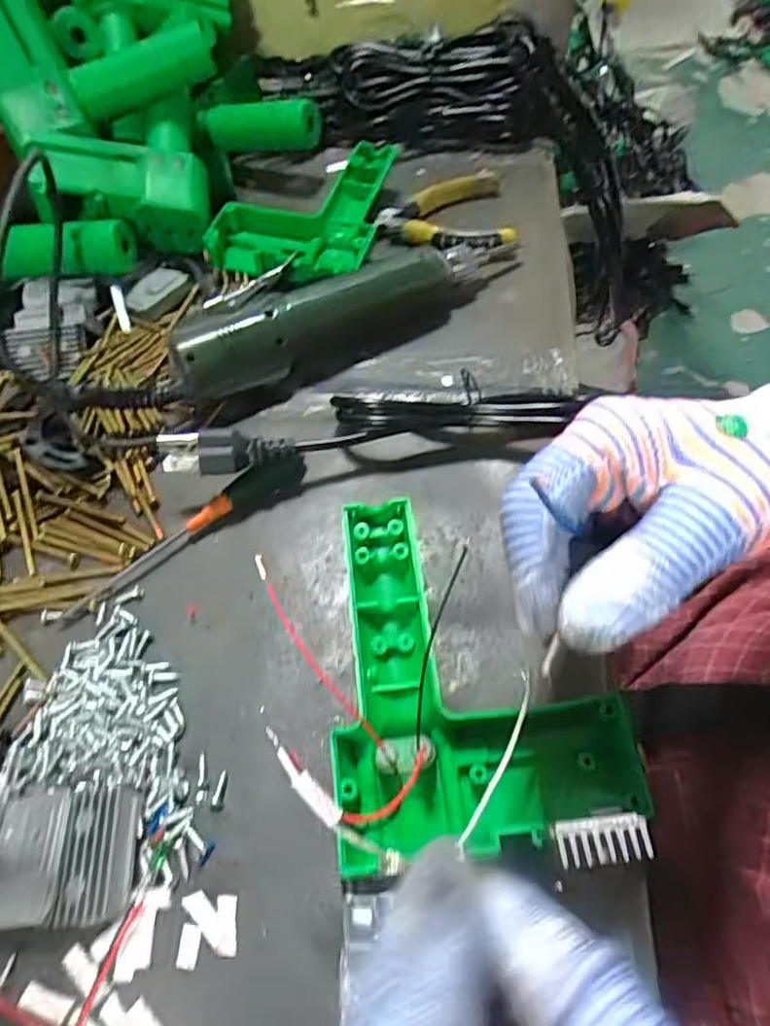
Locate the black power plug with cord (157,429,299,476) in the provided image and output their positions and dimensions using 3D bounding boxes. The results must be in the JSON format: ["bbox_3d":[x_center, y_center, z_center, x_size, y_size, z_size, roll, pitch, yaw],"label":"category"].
[{"bbox_3d":[-0.082,-0.033,0.319,0.068,0.013,0.020,-4,57,-15],"label":"black power plug with cord"}]

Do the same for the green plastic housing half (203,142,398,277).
[{"bbox_3d":[-0.062,-0.239,0.465,0.126,0.024,0.162,11,59,8],"label":"green plastic housing half"}]

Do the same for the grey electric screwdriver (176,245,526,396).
[{"bbox_3d":[-0.017,-0.130,0.385,0.236,0.043,0.040,-25,61,-13],"label":"grey electric screwdriver"}]

